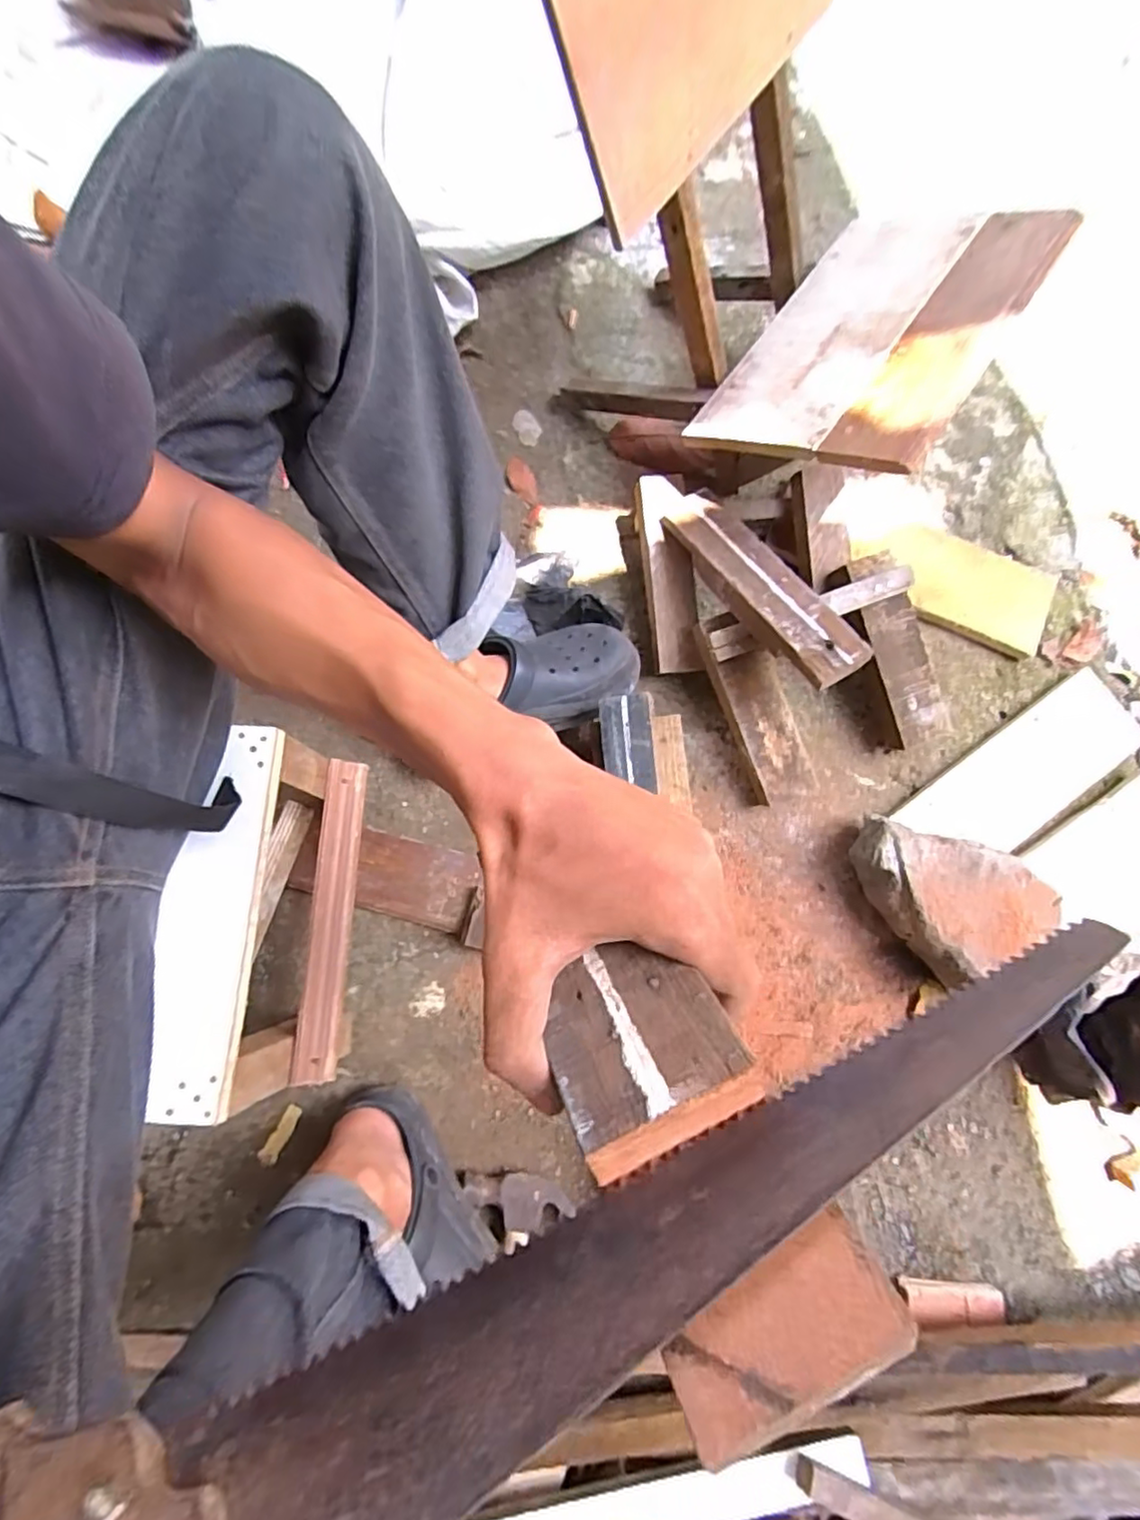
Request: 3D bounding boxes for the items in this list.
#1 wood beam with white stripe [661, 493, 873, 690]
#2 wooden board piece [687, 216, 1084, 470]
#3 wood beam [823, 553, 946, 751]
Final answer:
[{"bbox_3d":[0.196,-0.182,0.657,0.071,0.041,0.271,-31,65,-7],"label":"wood beam with white stripe"},{"bbox_3d":[0.295,-0.417,0.611,0.226,0.019,0.333,28,76,32],"label":"wooden board piece"},{"bbox_3d":[0.359,-0.122,0.726,0.077,0.066,0.216,-23,98,-6],"label":"wood beam"}]

